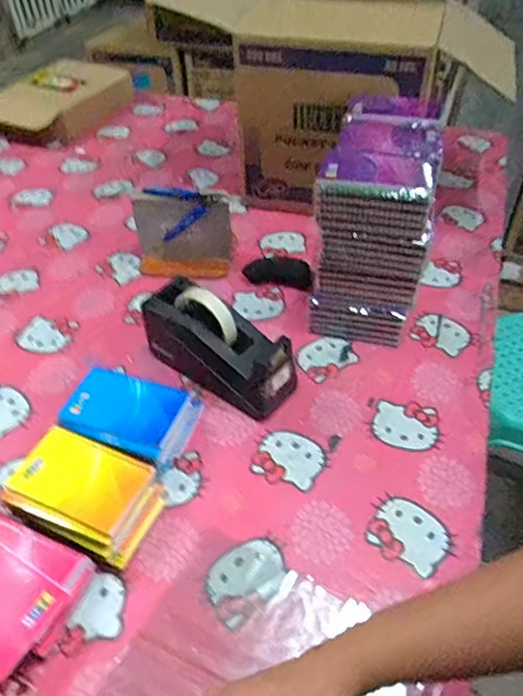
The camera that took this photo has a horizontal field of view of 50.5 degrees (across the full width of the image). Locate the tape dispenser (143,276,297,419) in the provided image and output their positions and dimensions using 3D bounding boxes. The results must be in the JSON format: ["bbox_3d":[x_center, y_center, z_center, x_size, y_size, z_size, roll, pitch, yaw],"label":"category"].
[{"bbox_3d":[-0.054,-0.001,0.698,0.202,0.115,0.069,27,52,25],"label":"tape dispenser"}]

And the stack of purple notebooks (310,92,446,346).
[{"bbox_3d":[0.155,-0.157,0.767,0.140,0.230,0.189,11,46,11],"label":"stack of purple notebooks"}]

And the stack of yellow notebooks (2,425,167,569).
[{"bbox_3d":[-0.186,0.153,0.586,0.148,0.062,0.101,16,48,16],"label":"stack of yellow notebooks"}]

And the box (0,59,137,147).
[{"bbox_3d":[-0.480,-0.596,1.328,0.223,0.078,0.312,22,49,20],"label":"box"}]

